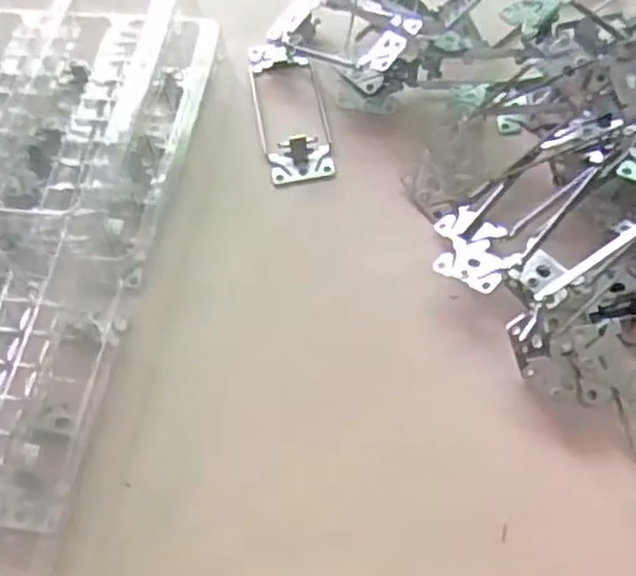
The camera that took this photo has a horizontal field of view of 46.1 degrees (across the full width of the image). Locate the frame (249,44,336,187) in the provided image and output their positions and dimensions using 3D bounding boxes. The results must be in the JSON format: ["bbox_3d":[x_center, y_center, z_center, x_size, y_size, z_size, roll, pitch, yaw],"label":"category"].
[{"bbox_3d":[-0.016,-0.103,0.417,0.038,0.010,0.105,-10,59,-3],"label":"frame"}]

